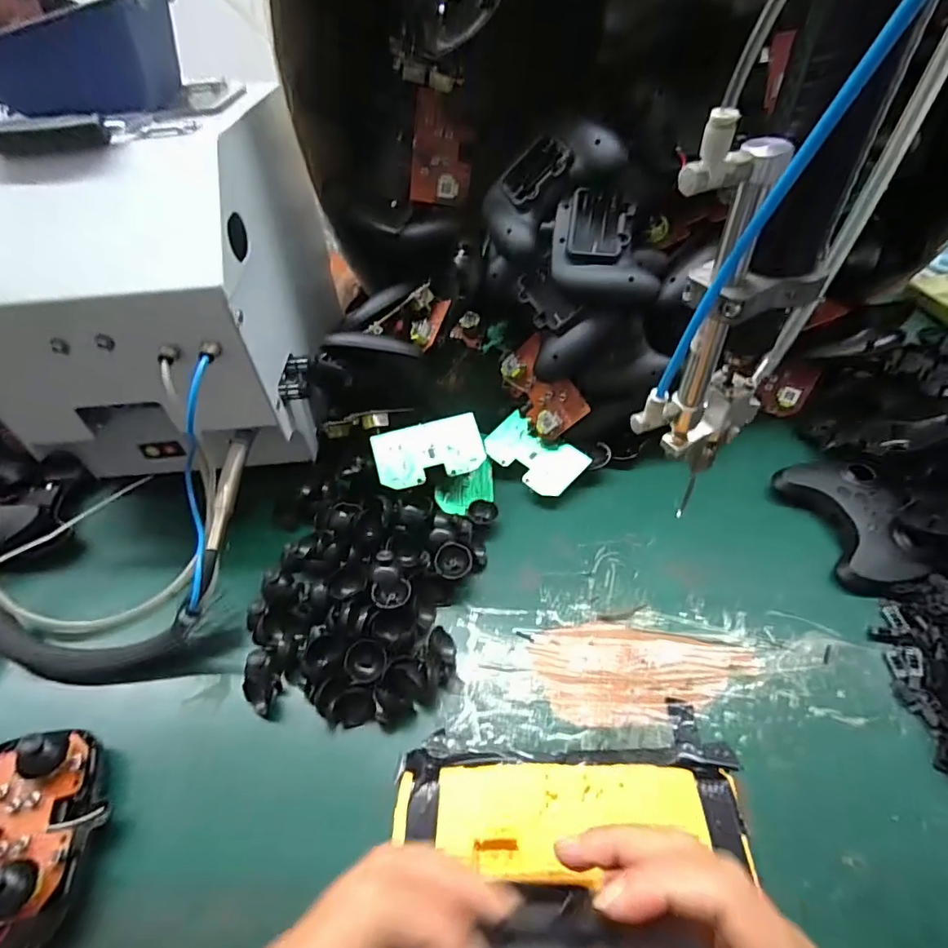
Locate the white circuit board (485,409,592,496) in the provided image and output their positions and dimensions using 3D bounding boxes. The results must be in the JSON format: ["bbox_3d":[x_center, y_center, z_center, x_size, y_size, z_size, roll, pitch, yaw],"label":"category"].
[{"bbox_3d":[0.055,-0.018,0.472,0.089,0.004,0.054,39,75,24],"label":"white circuit board"}]

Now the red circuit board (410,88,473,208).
[{"bbox_3d":[-0.029,-0.296,0.468,0.054,0.088,0.016,9,23,0],"label":"red circuit board"}]

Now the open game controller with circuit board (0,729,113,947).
[{"bbox_3d":[-0.262,0.205,0.283,0.095,0.050,0.119,-14,47,-8],"label":"open game controller with circuit board"}]

